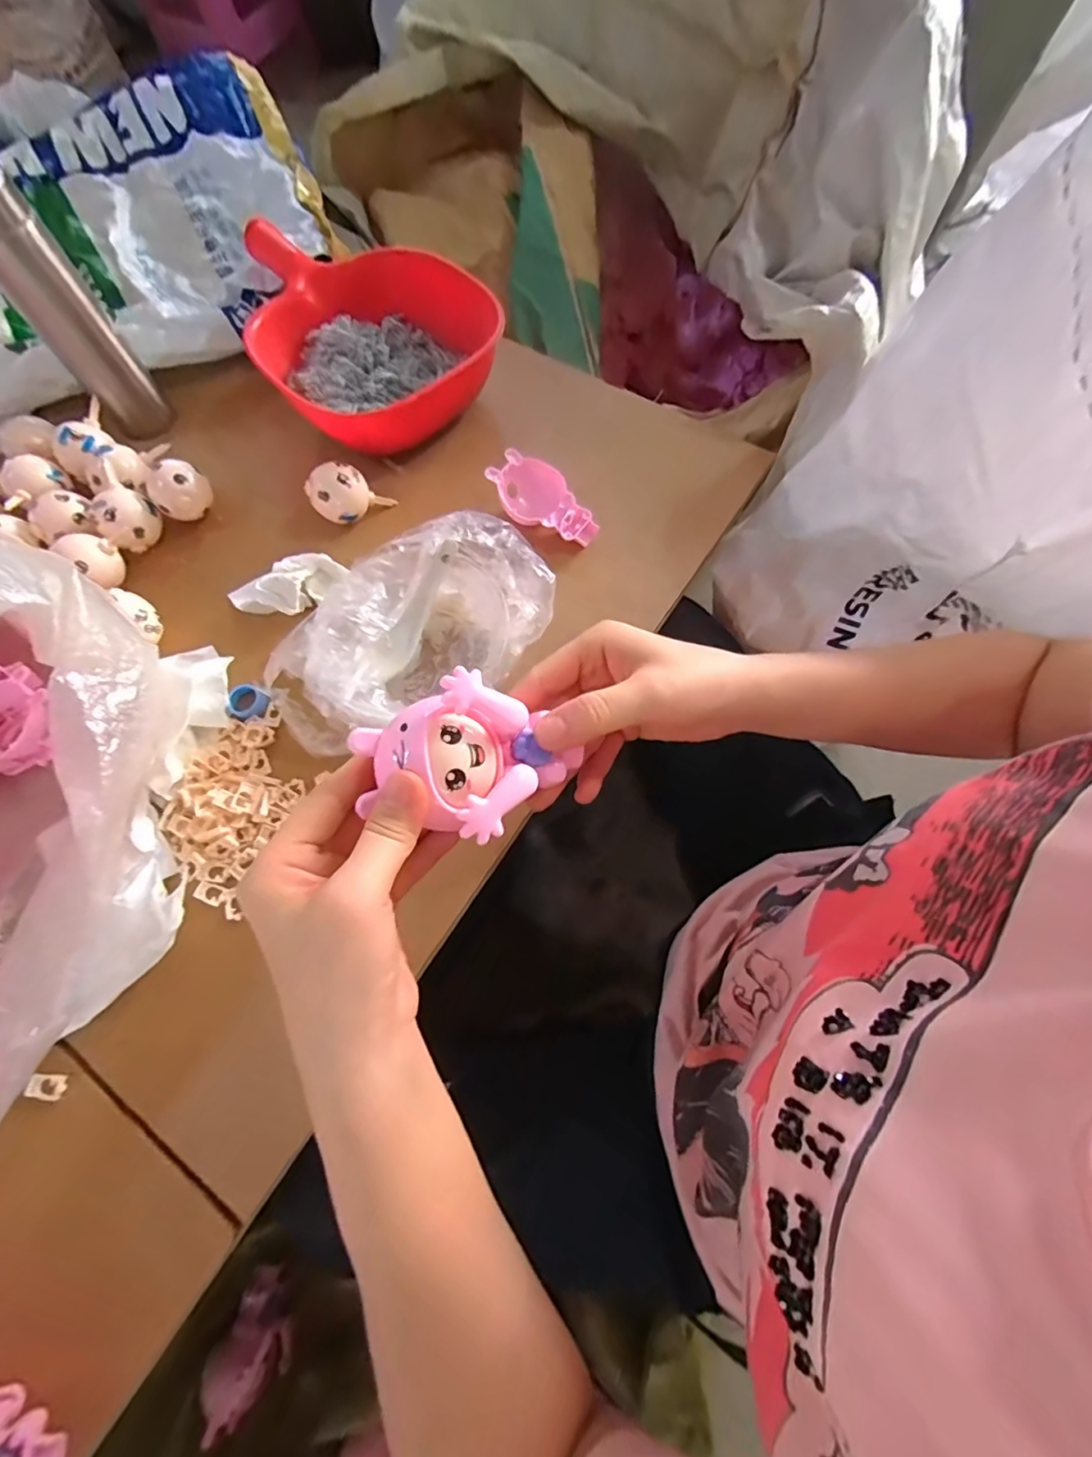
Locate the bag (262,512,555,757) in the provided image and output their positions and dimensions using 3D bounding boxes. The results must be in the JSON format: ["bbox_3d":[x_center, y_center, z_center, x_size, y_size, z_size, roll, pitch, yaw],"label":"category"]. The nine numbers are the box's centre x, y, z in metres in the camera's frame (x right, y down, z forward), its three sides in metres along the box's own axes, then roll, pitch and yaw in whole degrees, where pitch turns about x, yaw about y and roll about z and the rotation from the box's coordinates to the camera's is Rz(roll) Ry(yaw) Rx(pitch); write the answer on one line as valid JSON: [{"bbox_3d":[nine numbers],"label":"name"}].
[{"bbox_3d":[-0.103,-0.073,0.406,0.218,0.061,0.138,-33,71,-10],"label":"bag"}]

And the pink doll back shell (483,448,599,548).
[{"bbox_3d":[-0.003,-0.197,0.470,0.102,0.026,0.051,37,74,0],"label":"pink doll back shell"}]

